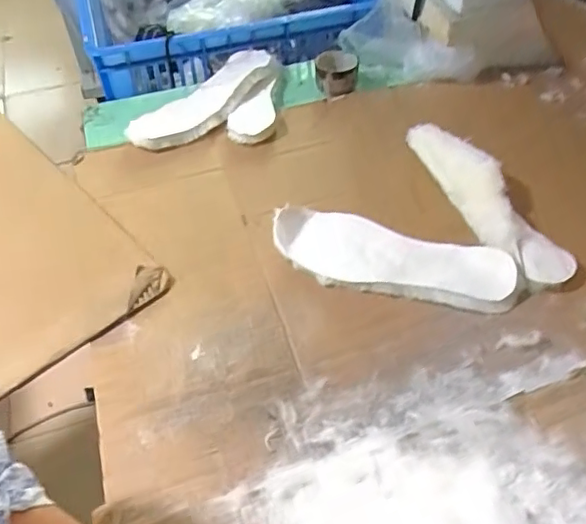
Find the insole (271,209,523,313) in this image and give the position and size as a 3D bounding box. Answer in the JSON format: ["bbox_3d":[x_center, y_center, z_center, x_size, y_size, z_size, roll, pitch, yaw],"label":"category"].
[{"bbox_3d":[0.101,-0.005,0.618,0.245,0.015,0.084,9,65,11],"label":"insole"}]

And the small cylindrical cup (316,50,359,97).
[{"bbox_3d":[0.065,-0.281,0.884,0.061,0.041,0.063,-2,47,2],"label":"small cylindrical cup"}]

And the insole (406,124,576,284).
[{"bbox_3d":[0.208,-0.073,0.665,0.066,0.048,0.257,-21,49,-15],"label":"insole"}]

